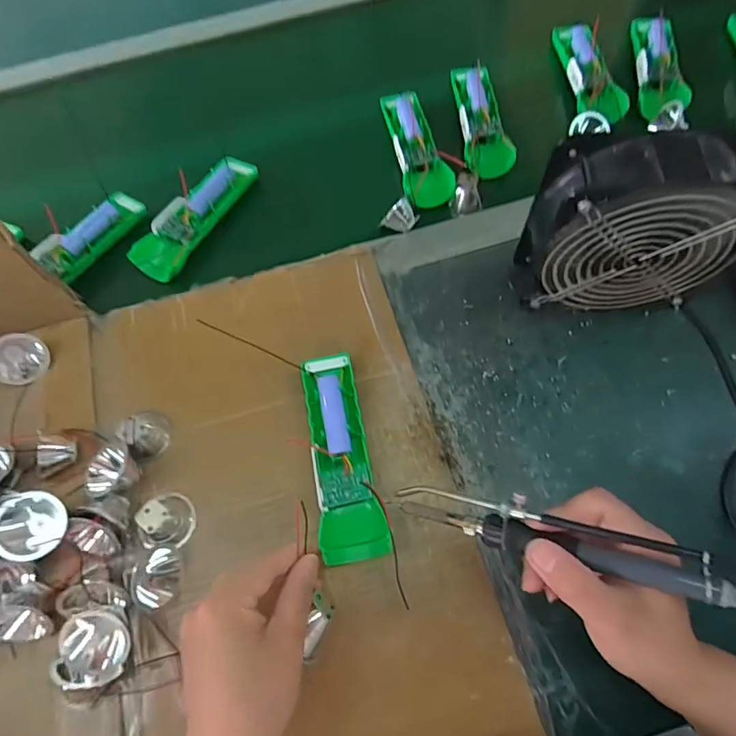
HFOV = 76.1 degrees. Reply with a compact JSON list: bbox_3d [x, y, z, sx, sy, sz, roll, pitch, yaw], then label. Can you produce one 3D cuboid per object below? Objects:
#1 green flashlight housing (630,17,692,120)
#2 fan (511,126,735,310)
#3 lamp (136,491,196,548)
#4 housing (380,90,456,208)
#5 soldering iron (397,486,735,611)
[{"bbox_3d":[0.305,-0.319,0.491,0.040,0.032,0.133,5,66,5],"label":"green flashlight housing"},{"bbox_3d":[0.197,-0.101,0.369,0.144,0.160,0.058,2,66,4],"label":"fan"},{"bbox_3d":[-0.150,0.114,0.349,0.034,0.023,0.040,24,70,13],"label":"lamp"},{"bbox_3d":[0.050,-0.233,0.490,0.048,0.030,0.140,-11,66,-2],"label":"housing"},{"bbox_3d":[0.107,0.094,0.257,0.196,0.024,0.025,9,65,27],"label":"soldering iron"}]

